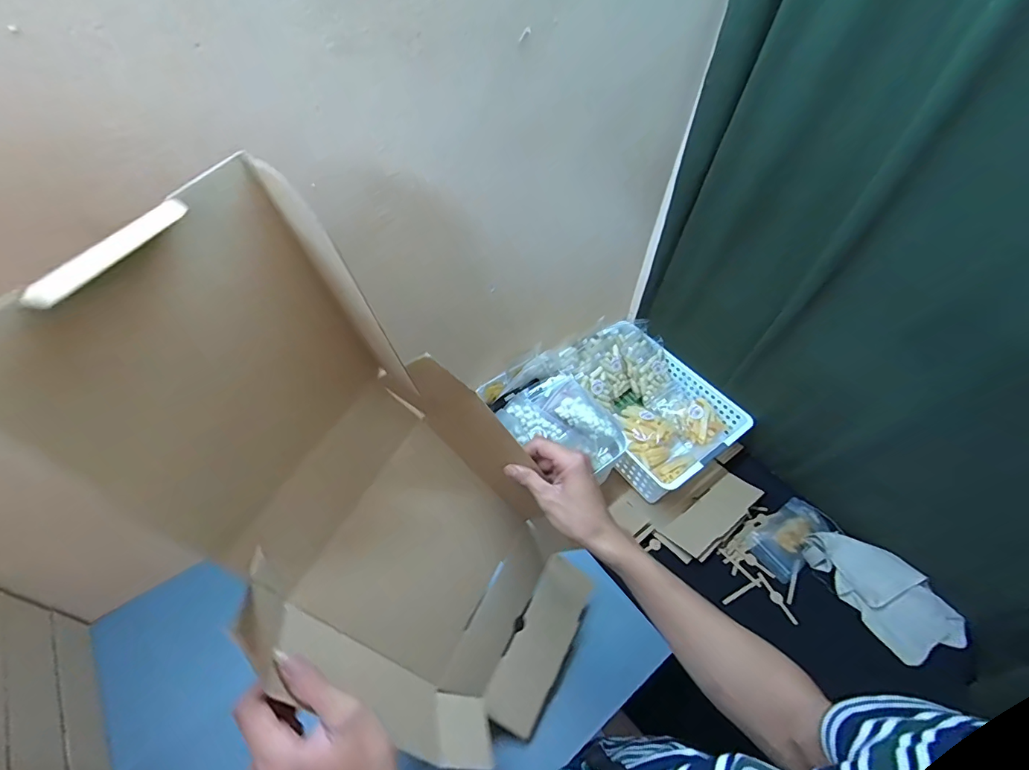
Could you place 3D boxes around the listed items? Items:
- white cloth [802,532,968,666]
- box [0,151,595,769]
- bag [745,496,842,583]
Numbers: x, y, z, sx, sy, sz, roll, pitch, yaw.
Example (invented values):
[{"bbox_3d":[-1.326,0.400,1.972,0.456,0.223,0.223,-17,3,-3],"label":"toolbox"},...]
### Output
[{"bbox_3d":[0.605,0.331,0.752,0.122,0.018,0.224,-34,64,-5],"label":"white cloth"},{"bbox_3d":[-0.109,0.135,0.448,0.108,0.624,0.253,6,53,40],"label":"box"},{"bbox_3d":[0.498,0.266,0.821,0.169,0.028,0.085,-28,57,-25],"label":"bag"}]

